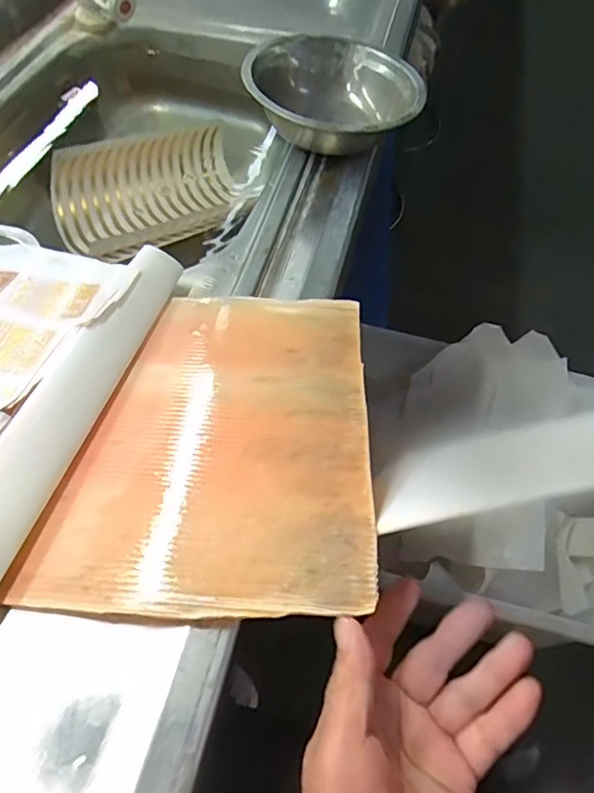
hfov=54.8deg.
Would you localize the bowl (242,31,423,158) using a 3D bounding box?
[{"bbox_3d":[0.036,-0.282,0.554,0.163,0.065,0.163,3,55,-4],"label":"bowl"}]

